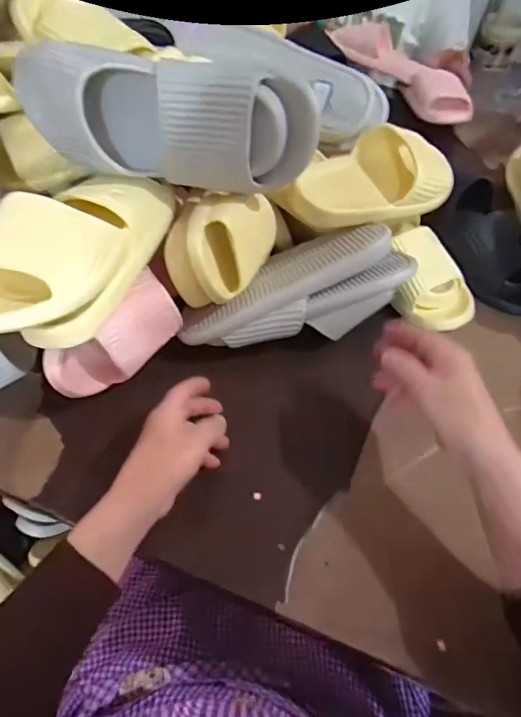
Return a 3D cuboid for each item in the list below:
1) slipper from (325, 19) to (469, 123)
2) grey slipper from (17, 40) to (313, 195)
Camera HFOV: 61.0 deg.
[{"bbox_3d":[0.266,-0.544,0.834,0.306,0.084,0.068,38,61,19],"label":"slipper"},{"bbox_3d":[-0.097,-0.218,0.417,0.289,0.109,0.086,14,56,5],"label":"grey slipper"}]

